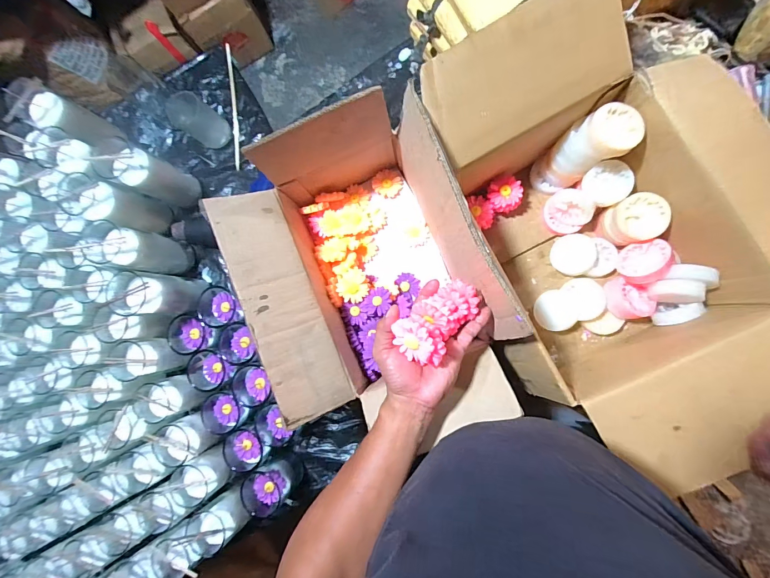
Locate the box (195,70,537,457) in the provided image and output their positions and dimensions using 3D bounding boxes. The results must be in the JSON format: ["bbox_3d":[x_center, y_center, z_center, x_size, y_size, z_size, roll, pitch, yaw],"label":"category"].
[{"bbox_3d":[-0.017,-0.006,0.544,0.334,0.211,0.440,-25,82,6],"label":"box"}]

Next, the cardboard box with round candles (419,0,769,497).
[{"bbox_3d":[0.330,-0.088,0.488,0.387,0.229,0.547,-27,82,6],"label":"cardboard box with round candles"}]

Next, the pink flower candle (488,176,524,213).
[{"bbox_3d":[0.196,-0.155,0.572,0.050,0.018,0.055,3,86,9],"label":"pink flower candle"}]

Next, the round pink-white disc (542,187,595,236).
[{"bbox_3d":[0.294,-0.122,0.569,0.068,0.079,0.027,38,51,-2],"label":"round pink-white disc"}]

